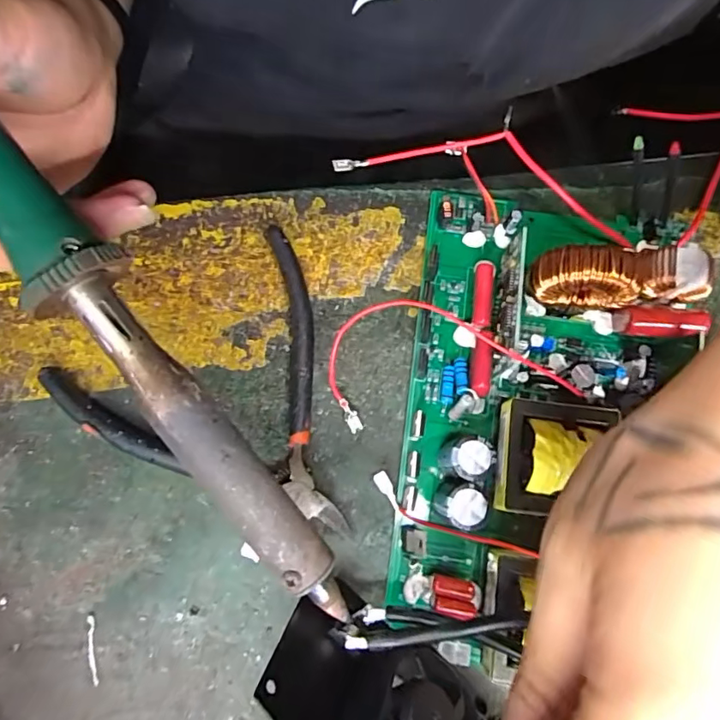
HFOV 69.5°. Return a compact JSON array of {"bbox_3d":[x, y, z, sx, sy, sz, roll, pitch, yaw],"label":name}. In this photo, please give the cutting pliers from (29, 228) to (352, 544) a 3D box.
[{"bbox_3d":[-0.054,0.024,0.228,0.122,0.014,0.127,-34,80,-6],"label":"cutting pliers"}]

